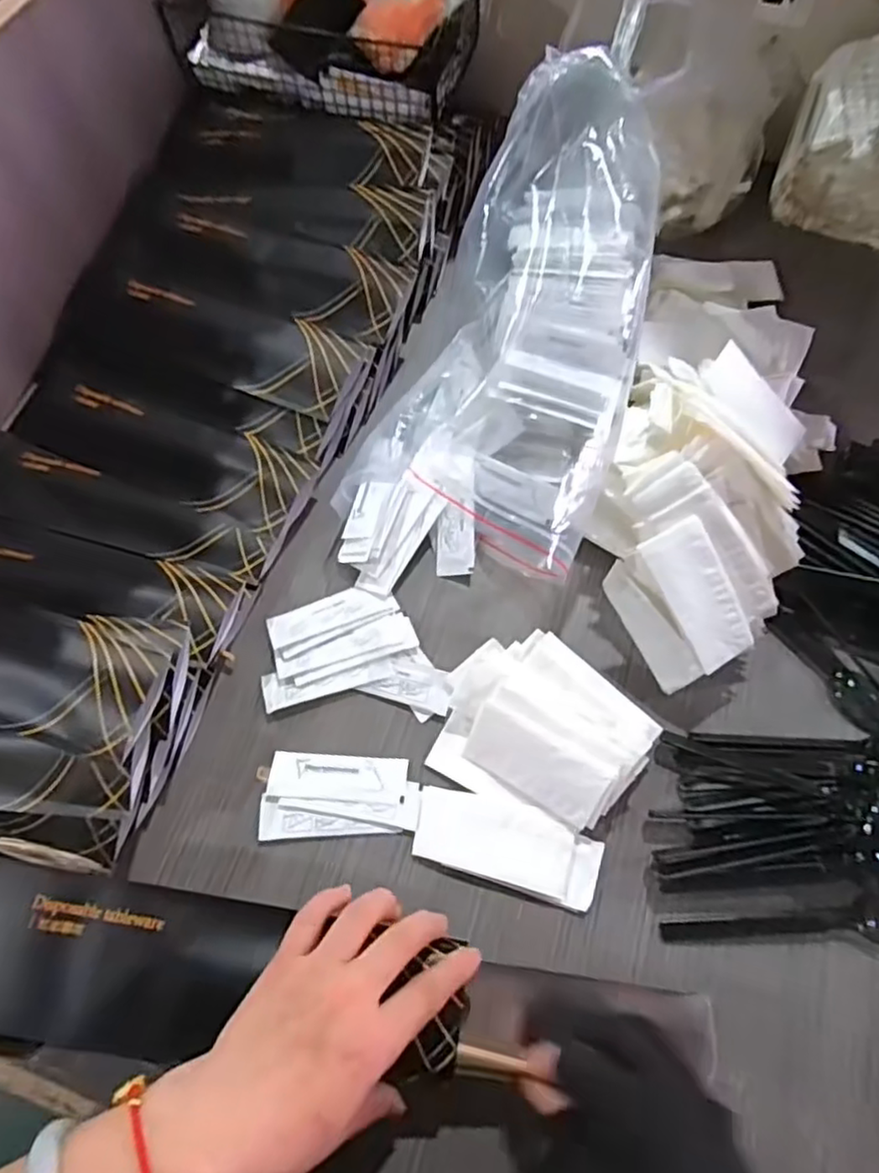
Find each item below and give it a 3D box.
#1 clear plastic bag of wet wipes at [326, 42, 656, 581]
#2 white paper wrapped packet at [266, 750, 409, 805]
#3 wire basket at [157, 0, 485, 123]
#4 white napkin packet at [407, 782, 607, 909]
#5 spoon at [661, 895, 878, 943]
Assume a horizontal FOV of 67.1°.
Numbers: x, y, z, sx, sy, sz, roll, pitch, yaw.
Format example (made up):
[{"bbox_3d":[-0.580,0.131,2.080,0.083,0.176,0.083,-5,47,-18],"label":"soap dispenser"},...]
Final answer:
[{"bbox_3d":[0.060,-0.195,0.482,0.185,0.139,0.362,20,68,9],"label":"clear plastic bag of wet wipes"},{"bbox_3d":[-0.069,0.129,0.450,0.091,0.007,0.030,4,66,2],"label":"white paper wrapped packet"},{"bbox_3d":[-0.102,-0.551,0.633,0.288,0.093,0.156,15,67,7],"label":"wire basket"},{"bbox_3d":[0.044,0.167,0.432,0.119,0.004,0.049,15,67,7],"label":"white napkin packet"},{"bbox_3d":[0.224,0.205,0.405,0.167,0.019,0.029,1,66,1],"label":"spoon"}]

